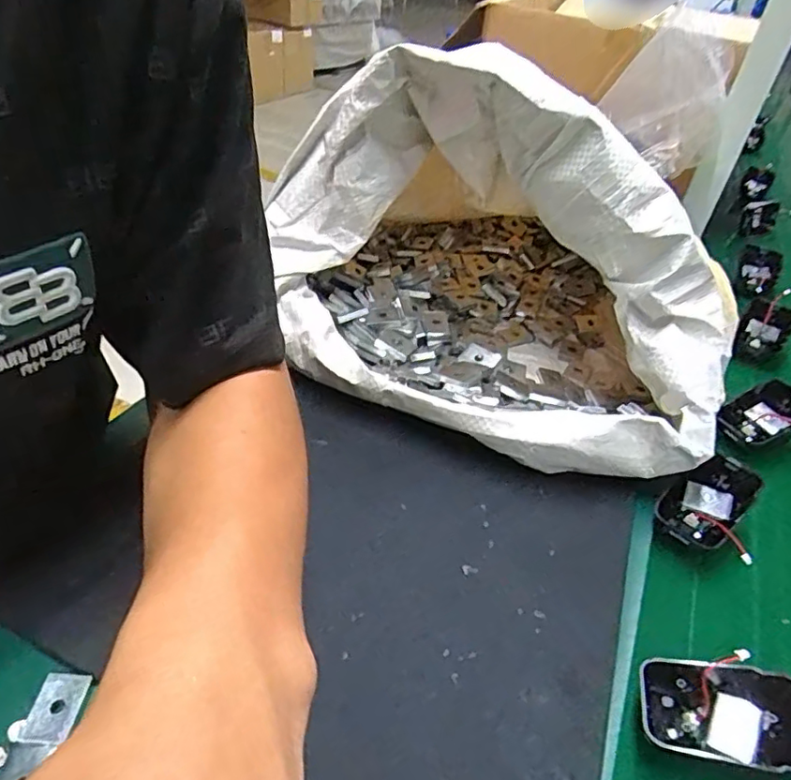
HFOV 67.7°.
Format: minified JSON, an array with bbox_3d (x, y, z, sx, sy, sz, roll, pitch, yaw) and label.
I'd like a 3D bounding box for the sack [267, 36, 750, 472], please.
[{"bbox_3d":[0.086,-0.120,0.456,0.254,0.197,0.346,5,39,-4],"label":"sack"}]

